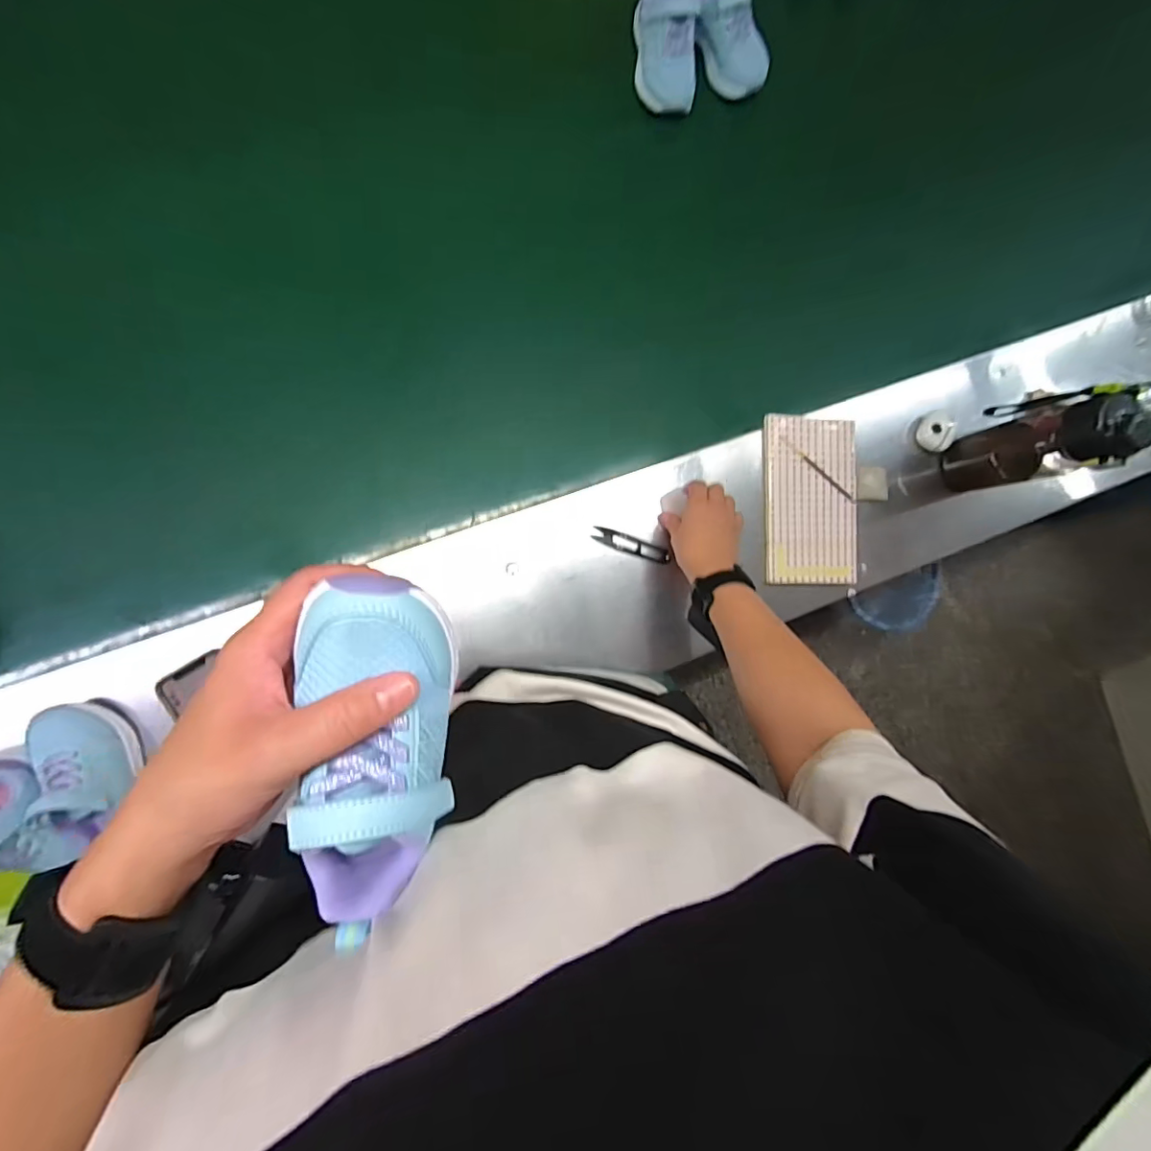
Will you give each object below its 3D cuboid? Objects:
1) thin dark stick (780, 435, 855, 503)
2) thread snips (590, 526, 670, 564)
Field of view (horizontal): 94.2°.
[{"bbox_3d":[0.309,-0.136,0.681,0.127,0.008,0.010,39,84,-5],"label":"thin dark stick"},{"bbox_3d":[0.069,-0.036,0.647,0.098,0.007,0.020,19,86,-7],"label":"thread snips"}]

